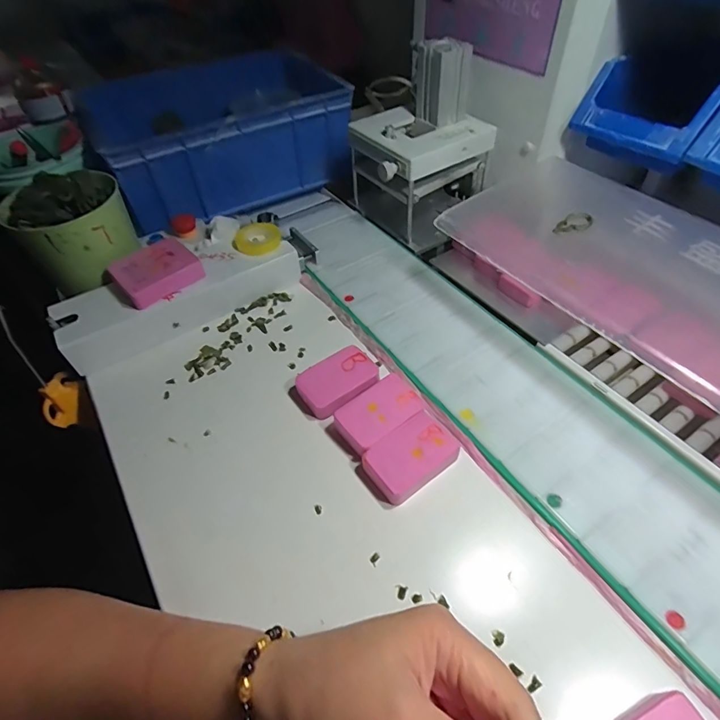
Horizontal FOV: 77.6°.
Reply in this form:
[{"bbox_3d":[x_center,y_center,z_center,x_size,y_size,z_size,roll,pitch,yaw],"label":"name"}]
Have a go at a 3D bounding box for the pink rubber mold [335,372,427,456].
[{"bbox_3d":[0.017,0.047,0.389,0.075,0.016,0.047,-34,55,-22],"label":"pink rubber mold"}]

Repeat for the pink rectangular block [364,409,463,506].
[{"bbox_3d":[0.041,0.077,0.362,0.072,0.017,0.046,-30,54,-20],"label":"pink rectangular block"}]

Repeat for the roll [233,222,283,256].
[{"bbox_3d":[-0.119,-0.137,0.516,0.052,0.016,0.052,-2,49,3],"label":"roll"}]

